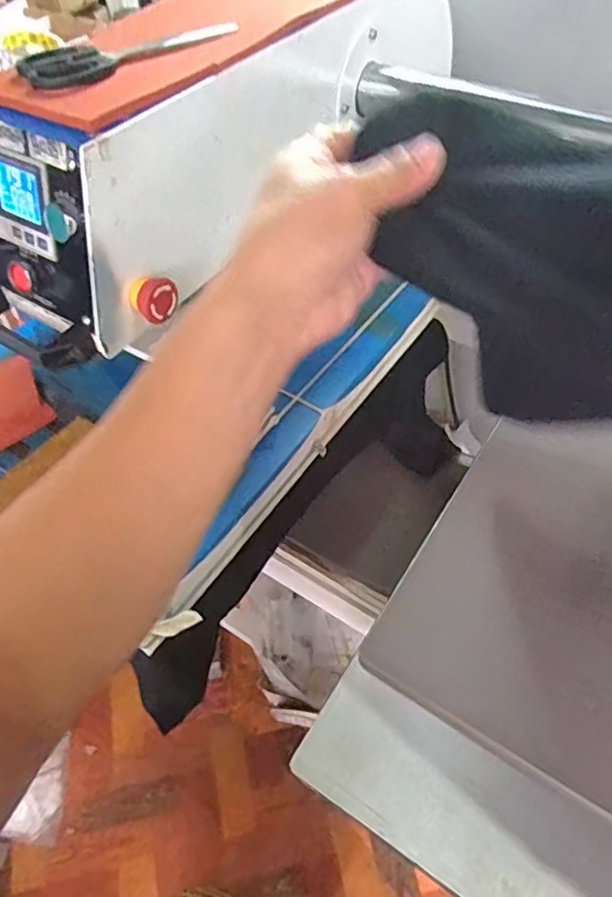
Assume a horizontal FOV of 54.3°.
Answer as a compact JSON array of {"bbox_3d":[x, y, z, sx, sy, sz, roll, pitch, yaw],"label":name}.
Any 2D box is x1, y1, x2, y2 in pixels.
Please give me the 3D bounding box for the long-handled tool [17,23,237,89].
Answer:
[{"bbox_3d":[-0.141,-0.319,0.475,0.168,0.015,0.057,-34,57,-24],"label":"long-handled tool"}]

